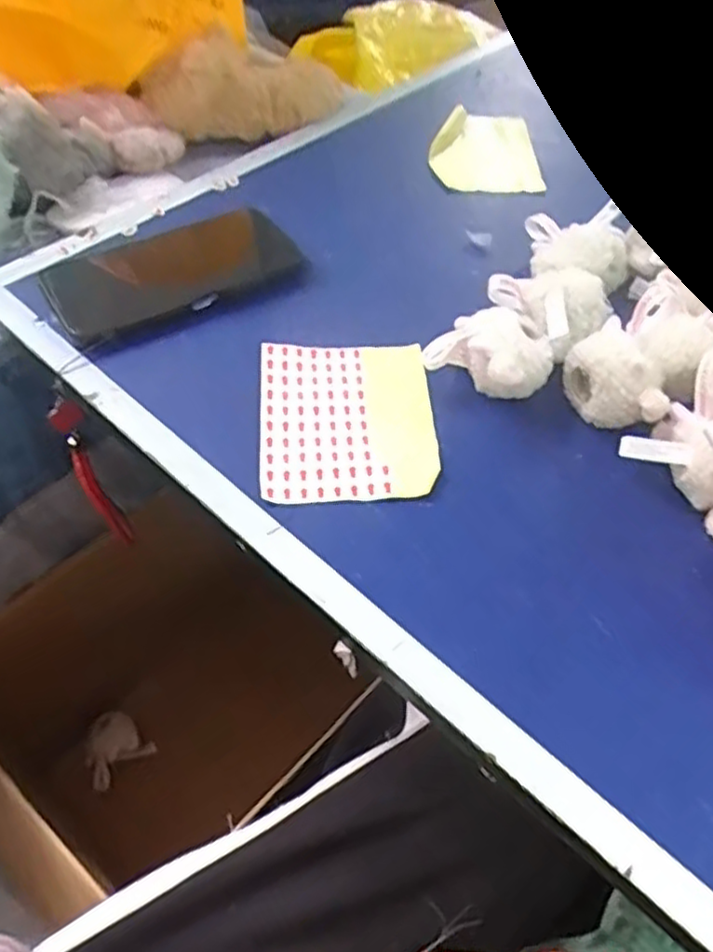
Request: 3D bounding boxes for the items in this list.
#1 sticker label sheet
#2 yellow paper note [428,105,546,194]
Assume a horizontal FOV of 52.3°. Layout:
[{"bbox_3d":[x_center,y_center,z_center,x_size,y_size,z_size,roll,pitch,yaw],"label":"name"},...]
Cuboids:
[{"bbox_3d":[-0.005,-0.035,0.427,0.099,0.005,0.117,-2,53,-3],"label":"sticker label sheet"},{"bbox_3d":[0.107,-0.276,0.617,0.091,0.011,0.113,-1,53,-2],"label":"yellow paper note"}]

